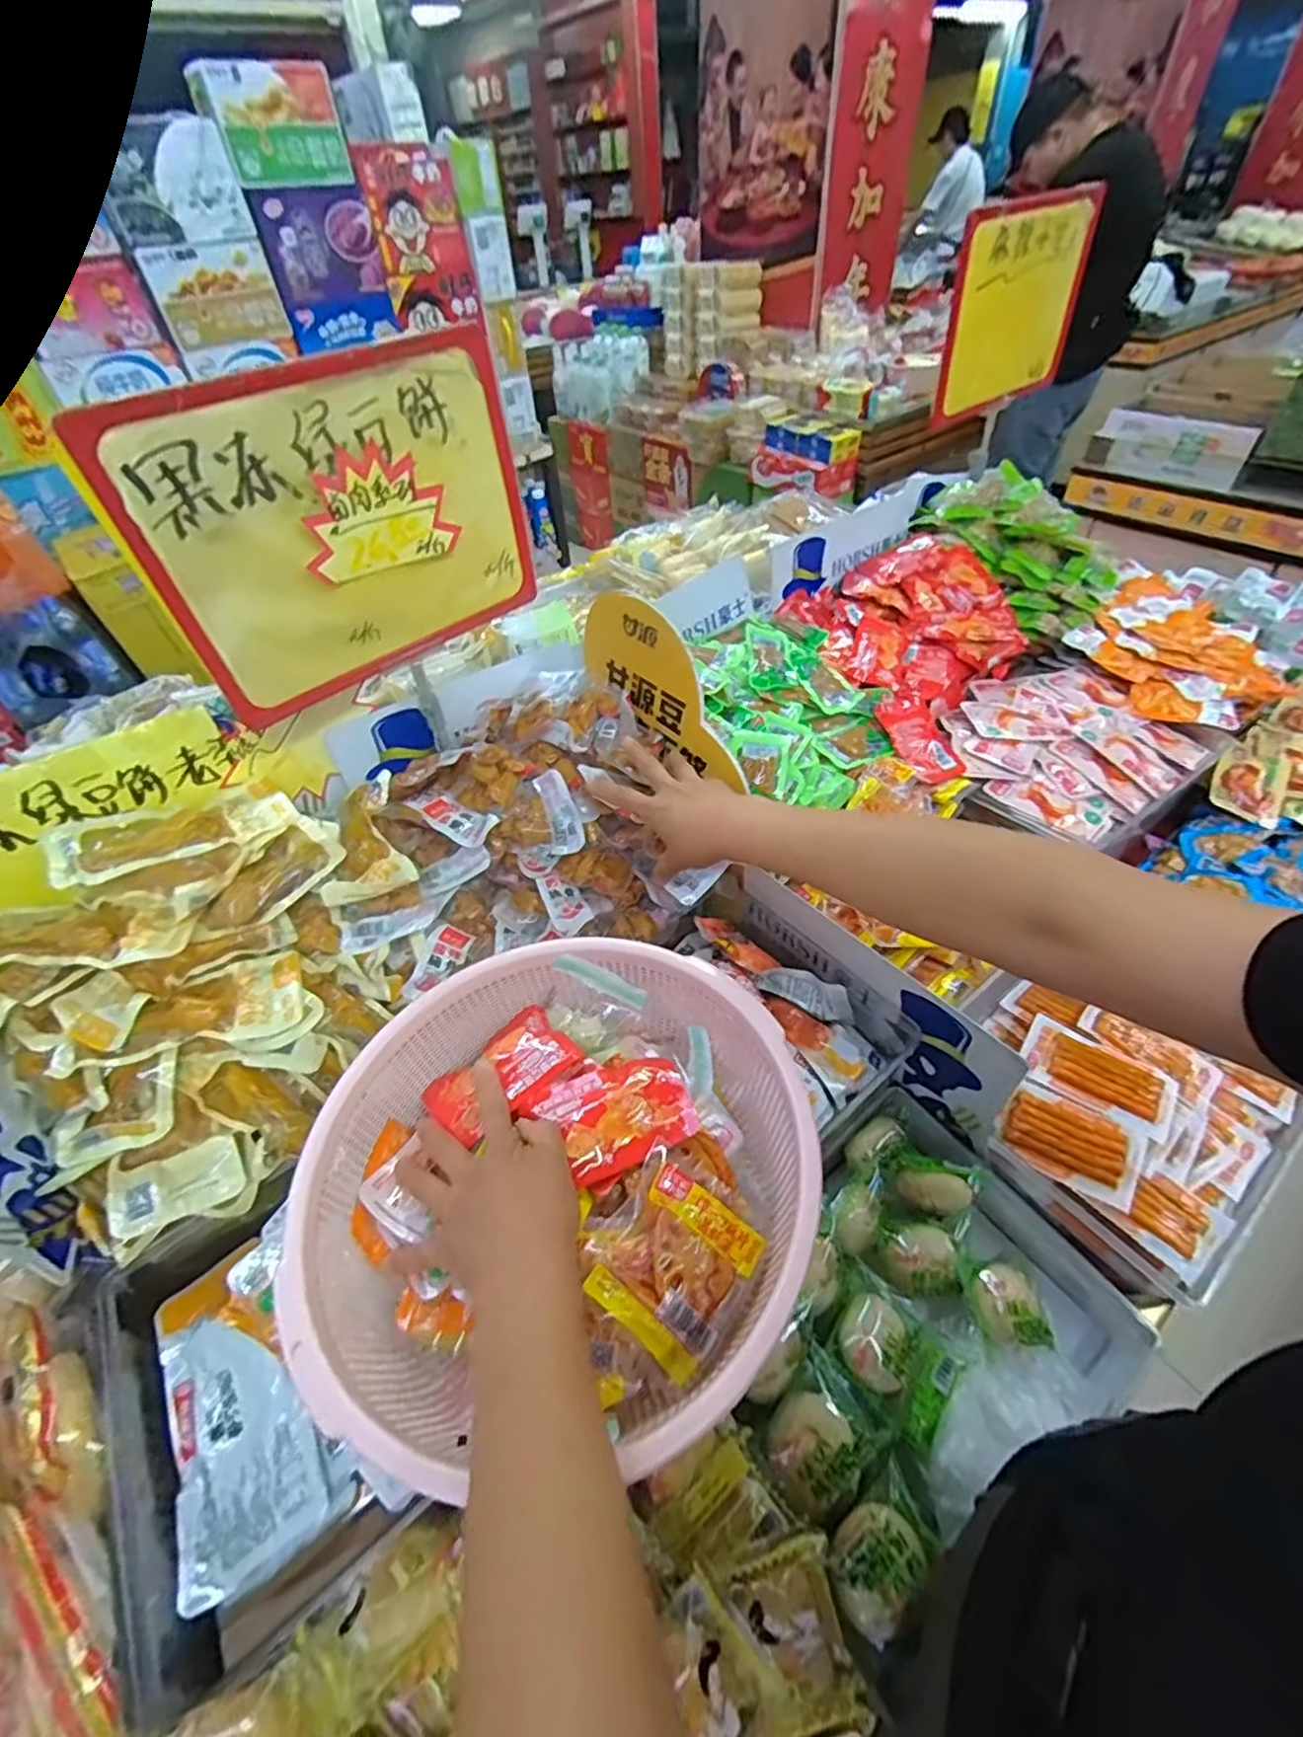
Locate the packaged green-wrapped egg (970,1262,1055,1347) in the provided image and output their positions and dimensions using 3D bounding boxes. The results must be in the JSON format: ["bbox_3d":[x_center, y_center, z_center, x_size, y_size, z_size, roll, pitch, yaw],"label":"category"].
[{"bbox_3d":[0.288,0.355,0.520,0.055,0.038,0.057,-13,47,-8],"label":"packaged green-wrapped egg"}]

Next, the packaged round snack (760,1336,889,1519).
[{"bbox_3d":[0.115,0.388,0.438,0.079,0.026,0.065,-36,54,-26],"label":"packaged round snack"}]

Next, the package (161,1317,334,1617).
[{"bbox_3d":[-0.269,0.361,0.414,0.079,0.019,0.151,-32,52,-23],"label":"package"}]

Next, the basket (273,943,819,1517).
[{"bbox_3d":[-0.066,0.198,0.433,0.320,0.119,0.296,-2,47,2],"label":"basket"}]

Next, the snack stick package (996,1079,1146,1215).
[{"bbox_3d":[0.362,0.236,0.559,0.101,0.007,0.069,24,67,31],"label":"snack stick package"}]

